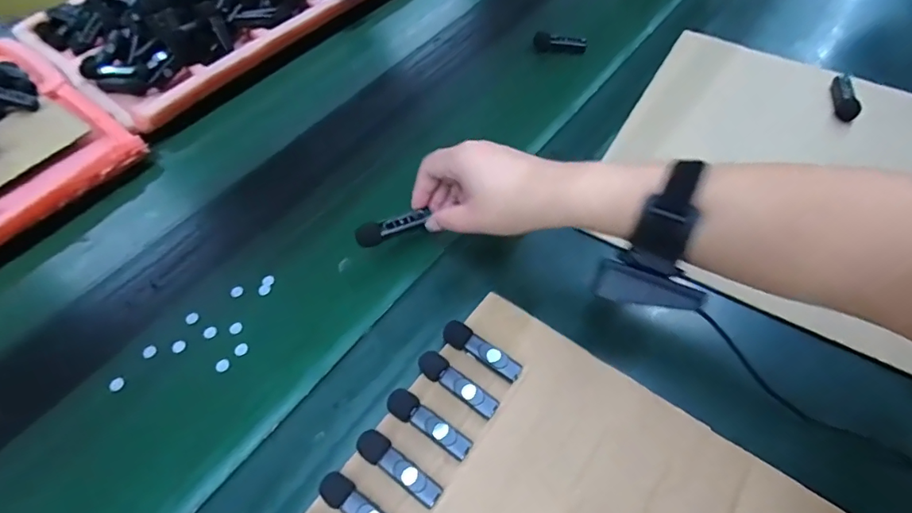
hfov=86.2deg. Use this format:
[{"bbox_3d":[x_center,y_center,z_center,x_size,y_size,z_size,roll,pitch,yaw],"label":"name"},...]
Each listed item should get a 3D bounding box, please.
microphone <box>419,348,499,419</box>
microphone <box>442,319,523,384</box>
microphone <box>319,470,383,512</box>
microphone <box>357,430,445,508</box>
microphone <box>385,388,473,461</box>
[{"bbox_3d":[0.000,0.093,0.356,0.066,0.011,0.019,35,64,25],"label":"microphone"},{"bbox_3d":[0.019,0.072,0.370,0.065,0.015,0.019,31,63,24],"label":"microphone"},{"bbox_3d":[-0.059,0.161,0.311,0.065,0.010,0.018,26,61,21],"label":"microphone"},{"bbox_3d":[-0.038,0.140,0.324,0.063,0.011,0.019,31,63,24],"label":"microphone"},{"bbox_3d":[-0.020,0.116,0.340,0.067,0.011,0.020,32,63,24],"label":"microphone"}]

